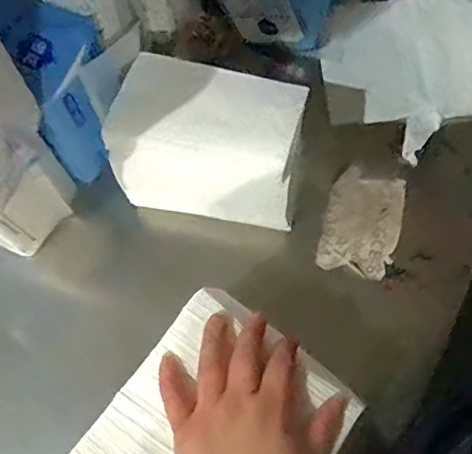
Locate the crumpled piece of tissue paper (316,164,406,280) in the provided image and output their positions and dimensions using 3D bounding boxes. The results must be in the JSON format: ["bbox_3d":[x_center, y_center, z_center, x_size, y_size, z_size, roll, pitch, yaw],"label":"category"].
[{"bbox_3d":[0.125,-0.005,0.553,0.071,0.006,0.103,15,73,7],"label":"crumpled piece of tissue paper"}]

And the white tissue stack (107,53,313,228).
[{"bbox_3d":[-0.025,-0.075,0.516,0.157,0.123,0.110,11,73,5],"label":"white tissue stack"}]

